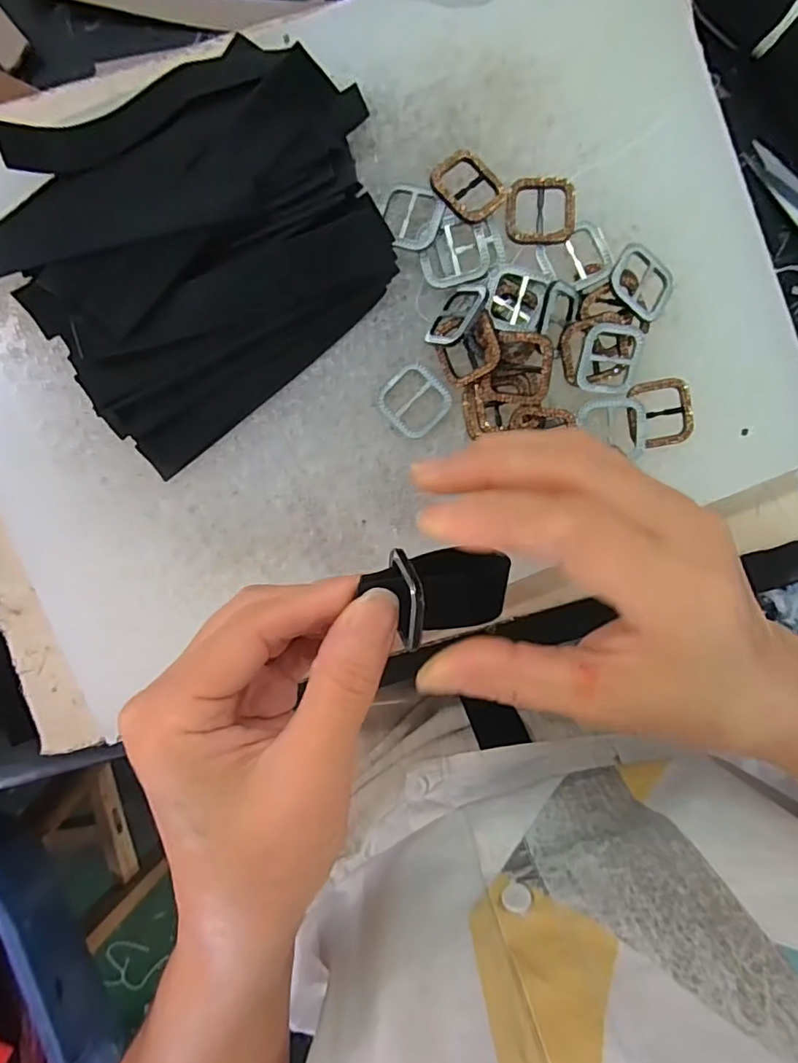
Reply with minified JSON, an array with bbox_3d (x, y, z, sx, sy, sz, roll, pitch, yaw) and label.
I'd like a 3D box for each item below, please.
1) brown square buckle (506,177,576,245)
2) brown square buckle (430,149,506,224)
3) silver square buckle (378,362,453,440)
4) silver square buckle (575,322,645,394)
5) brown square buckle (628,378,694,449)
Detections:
[{"bbox_3d":[0.060,-0.137,0.229,0.028,0.004,0.028,1,94,-1],"label":"brown square buckle"},{"bbox_3d":[0.029,-0.145,0.225,0.030,0.004,0.028,46,75,-9],"label":"brown square buckle"},{"bbox_3d":[0.006,-0.057,0.236,0.027,0.004,0.027,-44,94,3],"label":"silver square buckle"},{"bbox_3d":[0.090,-0.074,0.229,0.027,0.009,0.029,6,94,-1],"label":"silver square buckle"},{"bbox_3d":[0.115,-0.052,0.236,0.029,0.004,0.029,-10,94,0],"label":"brown square buckle"}]

